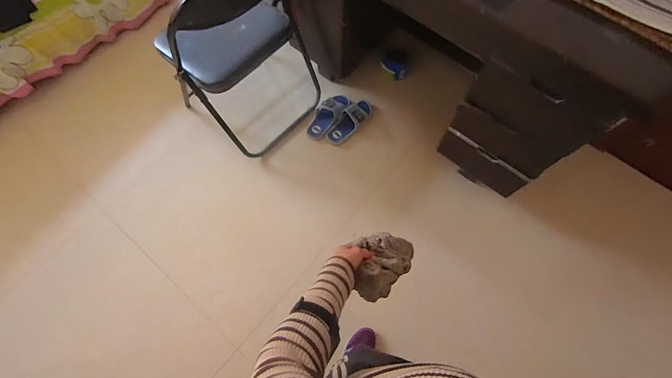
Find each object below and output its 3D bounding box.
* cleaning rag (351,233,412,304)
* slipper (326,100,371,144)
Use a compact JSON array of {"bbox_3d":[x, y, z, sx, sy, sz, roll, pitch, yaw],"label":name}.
[{"bbox_3d":[0.088,0.141,0.624,0.148,0.081,0.103,-42,76,-14],"label":"cleaning rag"},{"bbox_3d":[0.072,-0.312,1.458,0.093,0.098,0.269,43,75,13],"label":"slipper"}]

